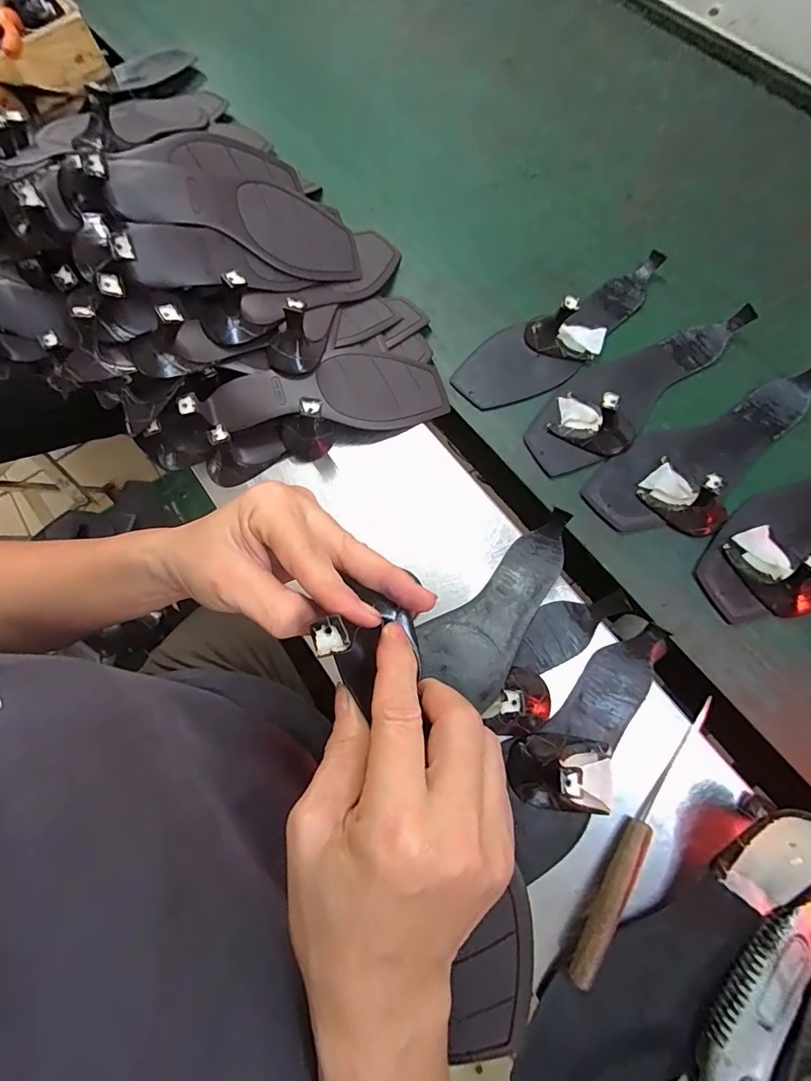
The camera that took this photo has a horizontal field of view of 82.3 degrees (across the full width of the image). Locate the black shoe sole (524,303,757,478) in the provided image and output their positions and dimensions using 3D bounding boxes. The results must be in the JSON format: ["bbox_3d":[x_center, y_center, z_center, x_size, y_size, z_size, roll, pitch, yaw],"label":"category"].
[{"bbox_3d":[0.217,-0.149,0.419,0.242,0.047,0.080,-34,72,-6],"label":"black shoe sole"}]

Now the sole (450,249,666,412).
[{"bbox_3d":[0.157,-0.211,0.445,0.236,0.047,0.081,-37,72,-7],"label":"sole"}]

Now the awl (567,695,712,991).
[{"bbox_3d":[0.158,0.192,0.311,0.017,0.023,0.194,31,77,14],"label":"awl"}]

